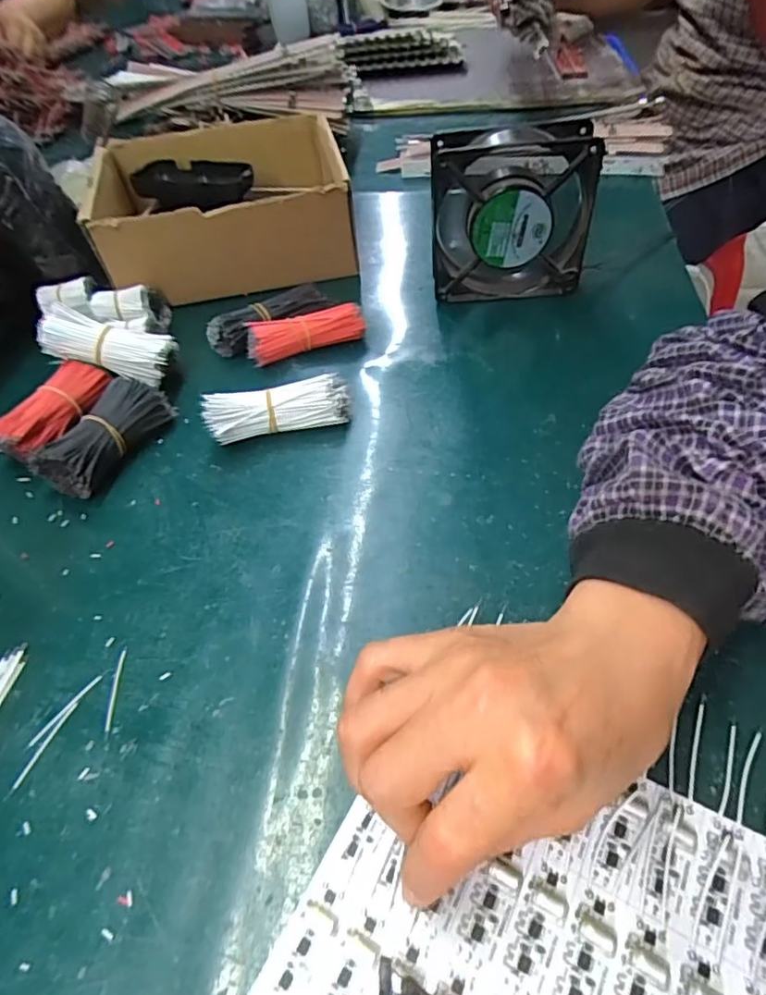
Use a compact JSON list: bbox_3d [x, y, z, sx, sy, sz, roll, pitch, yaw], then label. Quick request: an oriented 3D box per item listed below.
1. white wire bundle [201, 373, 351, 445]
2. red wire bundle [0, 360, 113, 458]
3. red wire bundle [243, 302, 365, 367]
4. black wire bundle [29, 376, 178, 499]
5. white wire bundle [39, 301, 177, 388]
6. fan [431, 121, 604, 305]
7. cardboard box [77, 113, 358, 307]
[{"bbox_3d":[-0.073,-0.064,0.403,0.097,0.031,0.038,-12,48,-5],"label":"white wire bundle"},{"bbox_3d":[-0.236,-0.062,0.414,0.033,0.033,0.090,7,49,12],"label":"red wire bundle"},{"bbox_3d":[-0.061,-0.130,0.459,0.092,0.028,0.030,-15,49,-8],"label":"red wire bundle"},{"bbox_3d":[-0.188,-0.043,0.391,0.038,0.037,0.092,13,51,16],"label":"black wire bundle"},{"bbox_3d":[-0.207,-0.117,0.436,0.092,0.031,0.032,15,49,-7],"label":"white wire bundle"},{"bbox_3d":[0.101,-0.222,0.459,0.119,0.126,0.040,1,49,7],"label":"fan"},{"bbox_3d":[-0.147,-0.272,0.550,0.220,0.086,0.187,-9,48,-2],"label":"cardboard box"}]

